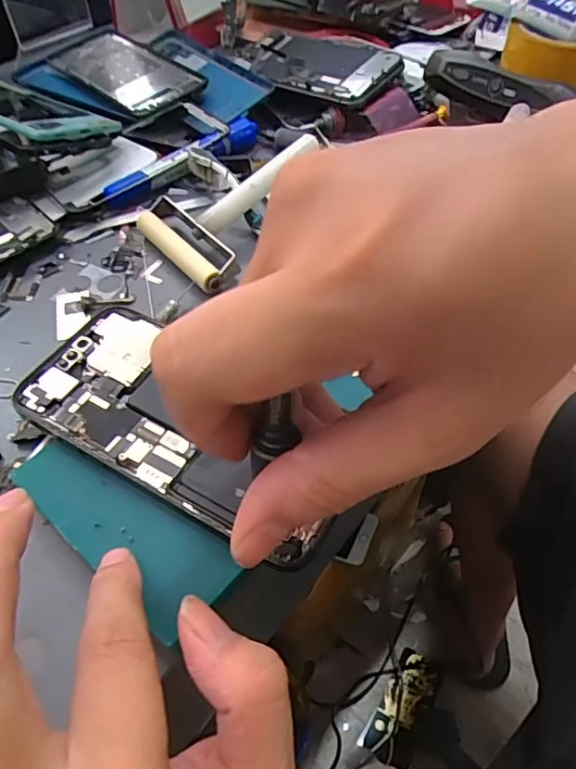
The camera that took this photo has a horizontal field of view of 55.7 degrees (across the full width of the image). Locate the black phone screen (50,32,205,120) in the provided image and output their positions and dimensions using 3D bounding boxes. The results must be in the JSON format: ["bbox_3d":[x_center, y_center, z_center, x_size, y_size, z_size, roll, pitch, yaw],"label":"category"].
[{"bbox_3d":[-0.144,-0.277,0.483,0.071,0.009,0.162,-38,61,-17],"label":"black phone screen"}]

